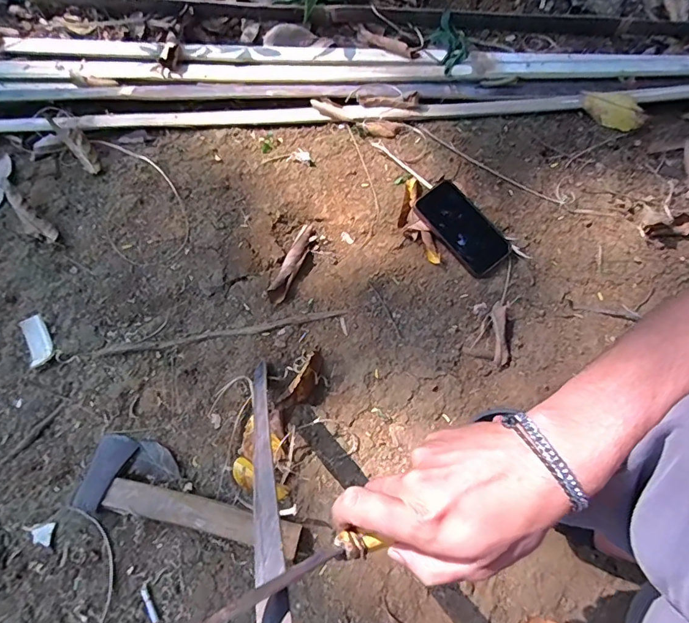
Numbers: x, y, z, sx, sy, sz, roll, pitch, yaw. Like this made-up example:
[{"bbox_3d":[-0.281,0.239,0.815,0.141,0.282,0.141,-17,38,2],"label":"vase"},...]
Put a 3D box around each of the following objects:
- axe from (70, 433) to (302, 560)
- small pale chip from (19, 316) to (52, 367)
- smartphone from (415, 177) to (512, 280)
[{"bbox_3d":[-0.185,0.229,0.559,0.272,0.026,0.085,16,71,5],"label":"axe"},{"bbox_3d":[-0.417,0.039,0.627,0.032,0.015,0.067,-19,72,-7],"label":"small pale chip"},{"bbox_3d":[0.172,-0.122,0.671,0.072,0.011,0.142,-41,87,-2],"label":"smartphone"}]

